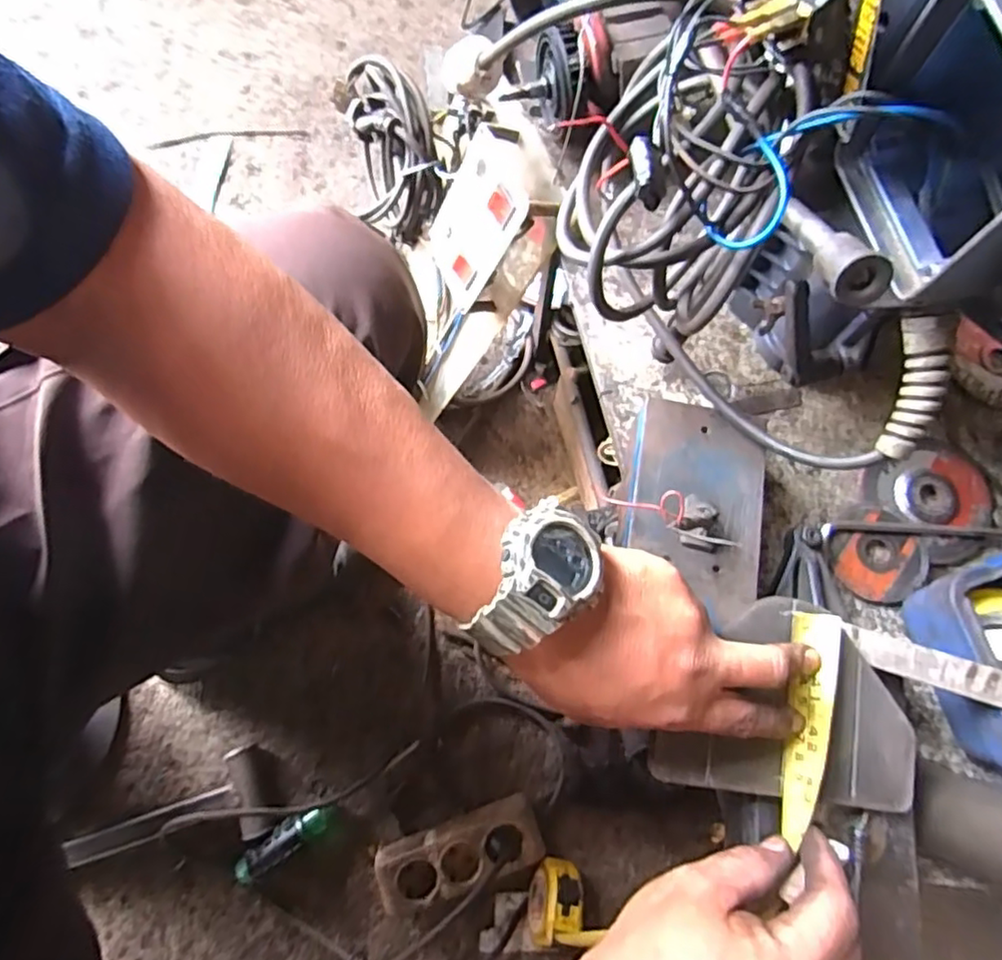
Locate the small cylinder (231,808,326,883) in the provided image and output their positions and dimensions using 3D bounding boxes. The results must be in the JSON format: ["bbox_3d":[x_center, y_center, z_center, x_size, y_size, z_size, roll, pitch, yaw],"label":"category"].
[{"bbox_3d":[-0.218,0.360,0.650,0.093,0.026,0.029,-31,77,-12],"label":"small cylinder"}]

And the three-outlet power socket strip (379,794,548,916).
[{"bbox_3d":[-0.042,0.370,0.644,0.162,0.044,0.064,-17,74,-8],"label":"three-outlet power socket strip"}]

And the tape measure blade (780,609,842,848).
[{"bbox_3d":[0.167,0.134,0.357,0.026,0.009,0.119,12,80,2],"label":"tape measure blade"}]

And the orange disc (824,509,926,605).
[{"bbox_3d":[0.258,0.051,0.444,0.064,0.010,0.061,1,73,-3],"label":"orange disc"}]

